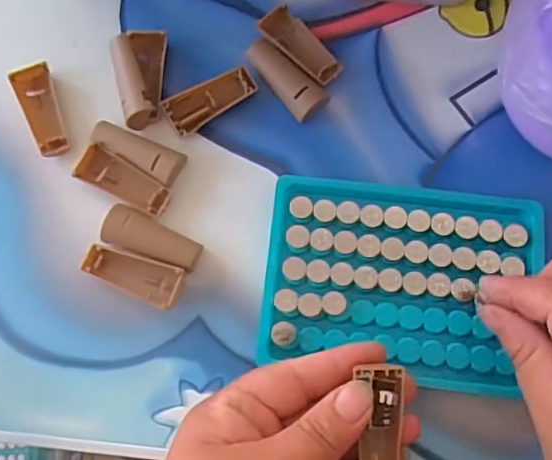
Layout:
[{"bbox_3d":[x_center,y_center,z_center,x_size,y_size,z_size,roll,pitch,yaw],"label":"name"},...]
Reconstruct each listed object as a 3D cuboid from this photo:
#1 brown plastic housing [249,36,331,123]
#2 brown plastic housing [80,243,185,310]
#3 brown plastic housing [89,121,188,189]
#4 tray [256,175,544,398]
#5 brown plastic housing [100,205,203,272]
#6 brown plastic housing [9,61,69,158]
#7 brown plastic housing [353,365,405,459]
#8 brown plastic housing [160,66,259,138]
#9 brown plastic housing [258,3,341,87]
[{"bbox_3d":[0.004,-0.081,0.315,0.020,0.011,0.049,-43,79,-9],"label":"brown plastic housing"},{"bbox_3d":[-0.071,0.021,0.294,0.050,0.010,0.020,23,77,7],"label":"brown plastic housing"},{"bbox_3d":[-0.072,-0.041,0.306,0.049,0.009,0.018,30,78,8],"label":"brown plastic housing"},{"bbox_3d":[0.060,0.025,0.287,0.127,0.015,0.092,7,76,3],"label":"tray"},{"bbox_3d":[-0.062,0.004,0.296,0.049,0.010,0.020,19,77,6],"label":"brown plastic housing"},{"bbox_3d":[-0.125,-0.063,0.313,0.020,0.008,0.050,-18,76,-4],"label":"brown plastic housing"},{"bbox_3d":[0.043,0.082,0.248,0.017,0.007,0.051,3,94,2],"label":"brown plastic housing"},{"bbox_3d":[-0.034,-0.069,0.313,0.049,0.008,0.021,-32,77,-7],"label":"brown plastic housing"},{"bbox_3d":[0.014,-0.099,0.319,0.021,0.009,0.050,-44,79,-10],"label":"brown plastic housing"}]

